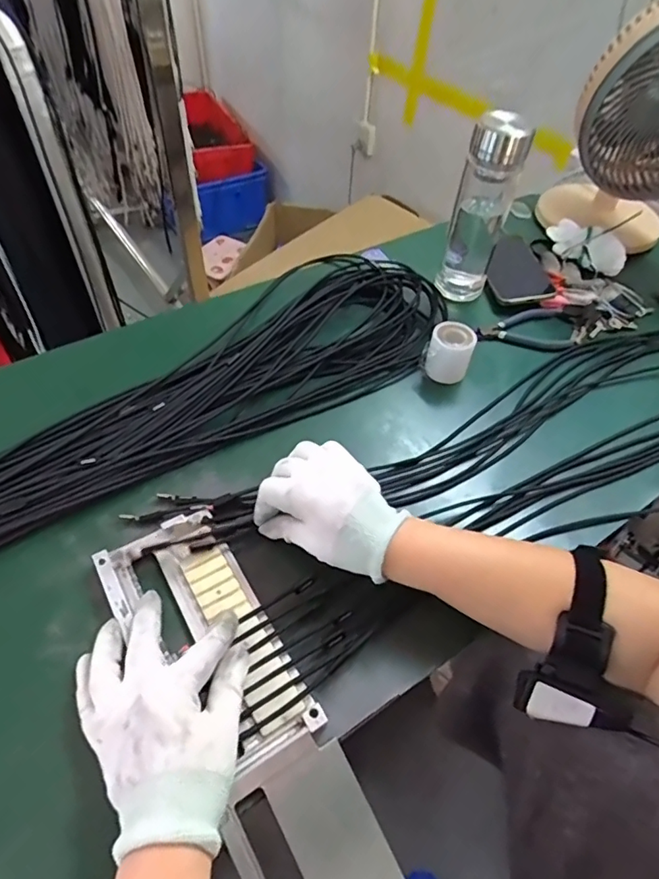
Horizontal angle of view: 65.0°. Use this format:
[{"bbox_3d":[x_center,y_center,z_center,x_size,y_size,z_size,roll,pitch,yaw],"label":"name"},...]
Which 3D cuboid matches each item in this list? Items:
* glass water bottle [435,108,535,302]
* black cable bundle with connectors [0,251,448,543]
[{"bbox_3d":[0.184,-0.277,0.636,0.063,0.218,0.057,17,50,9],"label":"glass water bottle"},{"bbox_3d":[-0.183,-0.035,0.526,0.759,0.040,0.200,-28,57,-25],"label":"black cable bundle with connectors"}]

